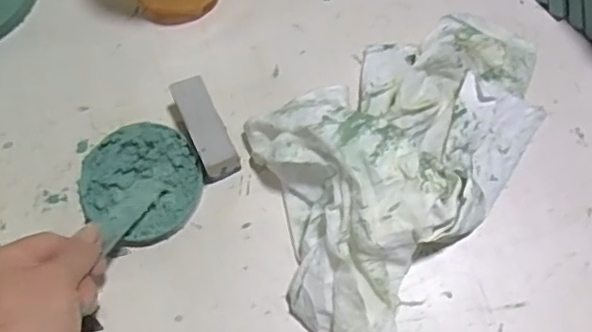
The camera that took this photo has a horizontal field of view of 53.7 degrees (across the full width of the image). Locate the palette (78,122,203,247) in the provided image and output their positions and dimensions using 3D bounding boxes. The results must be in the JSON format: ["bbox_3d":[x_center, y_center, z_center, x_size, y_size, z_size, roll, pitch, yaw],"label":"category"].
[{"bbox_3d":[-0.107,0.011,0.407,0.083,0.018,0.078,-1,70,2],"label":"palette"}]

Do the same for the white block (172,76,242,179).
[{"bbox_3d":[-0.063,-0.027,0.410,0.024,0.030,0.070,-23,71,-6],"label":"white block"}]

